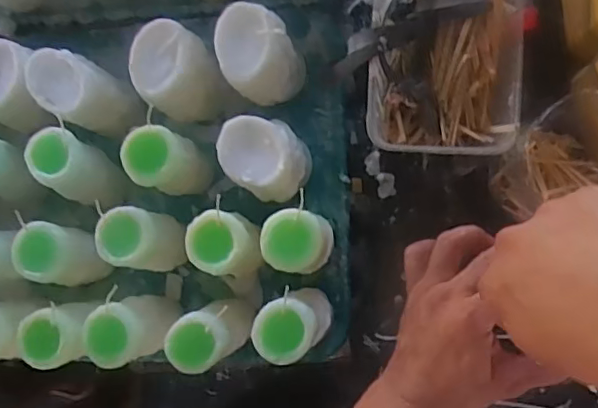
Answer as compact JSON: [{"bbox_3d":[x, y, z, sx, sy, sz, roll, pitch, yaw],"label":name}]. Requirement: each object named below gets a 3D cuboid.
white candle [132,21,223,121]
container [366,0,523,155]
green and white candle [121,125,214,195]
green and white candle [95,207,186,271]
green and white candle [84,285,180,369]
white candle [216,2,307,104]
[{"bbox_3d":[-0.115,-0.123,0.535,0.068,0.077,0.072,-1,85,8],"label":"white candle"},{"bbox_3d":[0.119,-0.125,0.468,0.116,0.056,0.172,3,85,9],"label":"container"},{"bbox_3d":[-0.120,-0.038,0.530,0.050,0.099,0.052,-1,85,8],"label":"green and white candle"},{"bbox_3d":[-0.142,0.031,0.535,0.048,0.113,0.057,26,89,10],"label":"green and white candle"},{"bbox_3d":[-0.151,0.113,0.528,0.053,0.105,0.064,-28,82,5],"label":"green and white candle"},{"bbox_3d":[-0.035,-0.135,0.531,0.065,0.101,0.067,-1,85,8],"label":"white candle"}]

